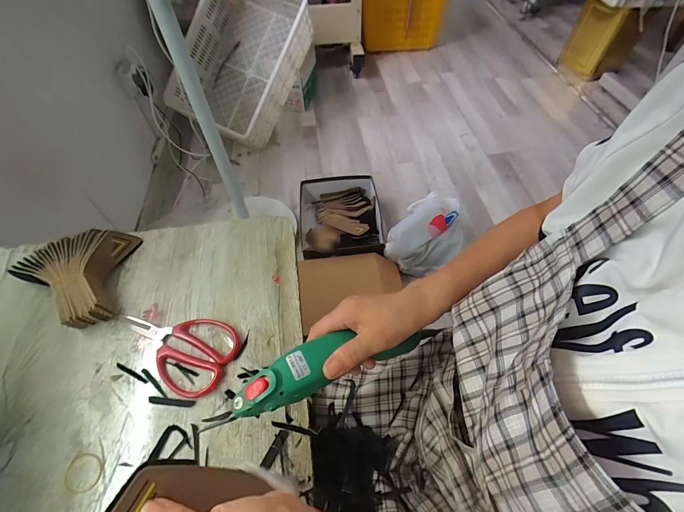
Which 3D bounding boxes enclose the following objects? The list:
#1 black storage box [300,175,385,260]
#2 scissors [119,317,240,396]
[{"bbox_3d":[-0.003,-0.116,1.169,0.293,0.124,0.348,-4,56,-1],"label":"black storage box"},{"bbox_3d":[-0.228,0.115,0.443,0.176,0.010,0.098,20,58,16],"label":"scissors"}]

